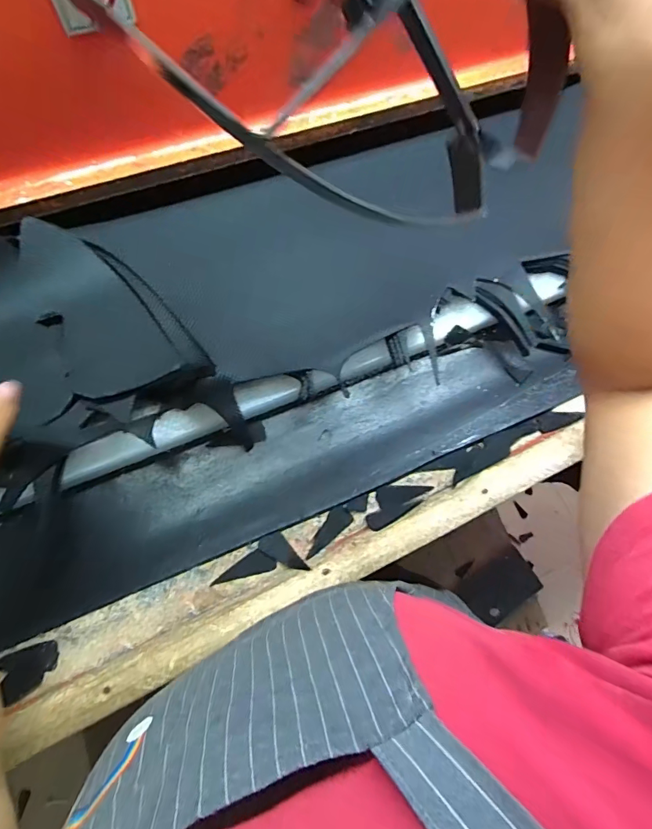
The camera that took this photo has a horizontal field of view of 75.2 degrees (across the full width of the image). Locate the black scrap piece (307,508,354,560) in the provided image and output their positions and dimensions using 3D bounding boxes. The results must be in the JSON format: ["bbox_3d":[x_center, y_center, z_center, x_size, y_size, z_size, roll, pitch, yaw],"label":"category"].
[{"bbox_3d":[0.001,0.136,0.492,0.068,0.006,0.025,-40,75,-14],"label":"black scrap piece"}]

